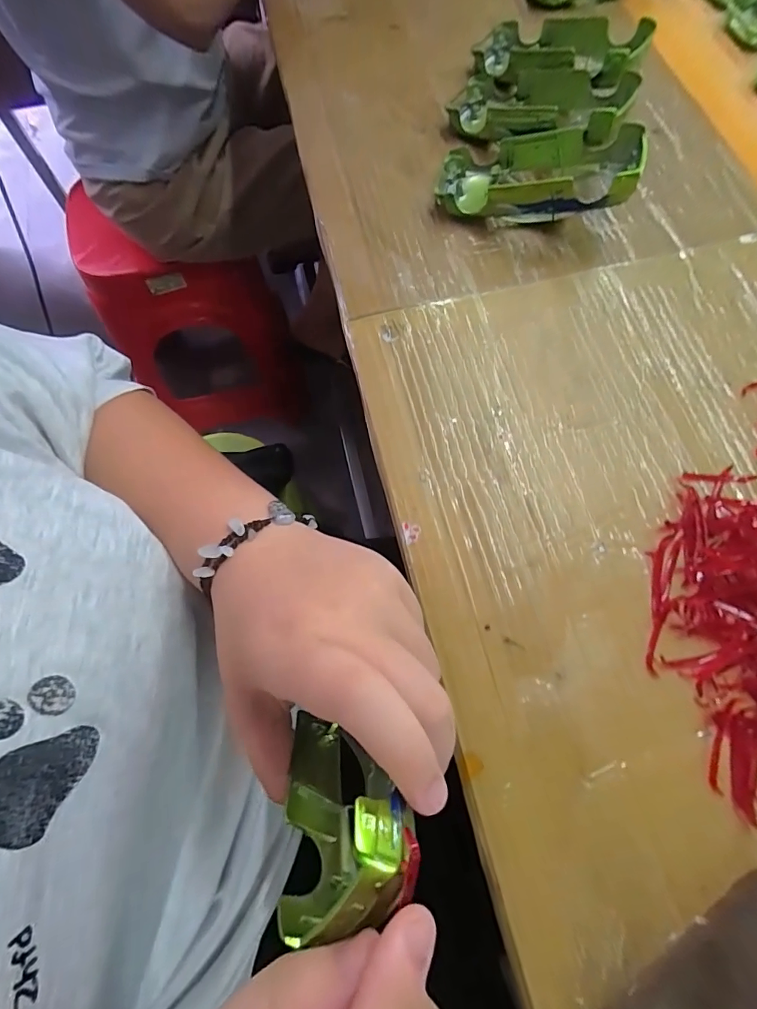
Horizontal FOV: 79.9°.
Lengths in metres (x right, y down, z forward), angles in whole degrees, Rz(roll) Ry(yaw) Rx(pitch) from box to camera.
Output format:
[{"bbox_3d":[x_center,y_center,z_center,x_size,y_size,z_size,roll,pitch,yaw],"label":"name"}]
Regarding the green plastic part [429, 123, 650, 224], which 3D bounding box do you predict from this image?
[{"bbox_3d":[0.107,-0.228,0.309,0.123,0.047,0.062,20,72,7],"label":"green plastic part"}]

